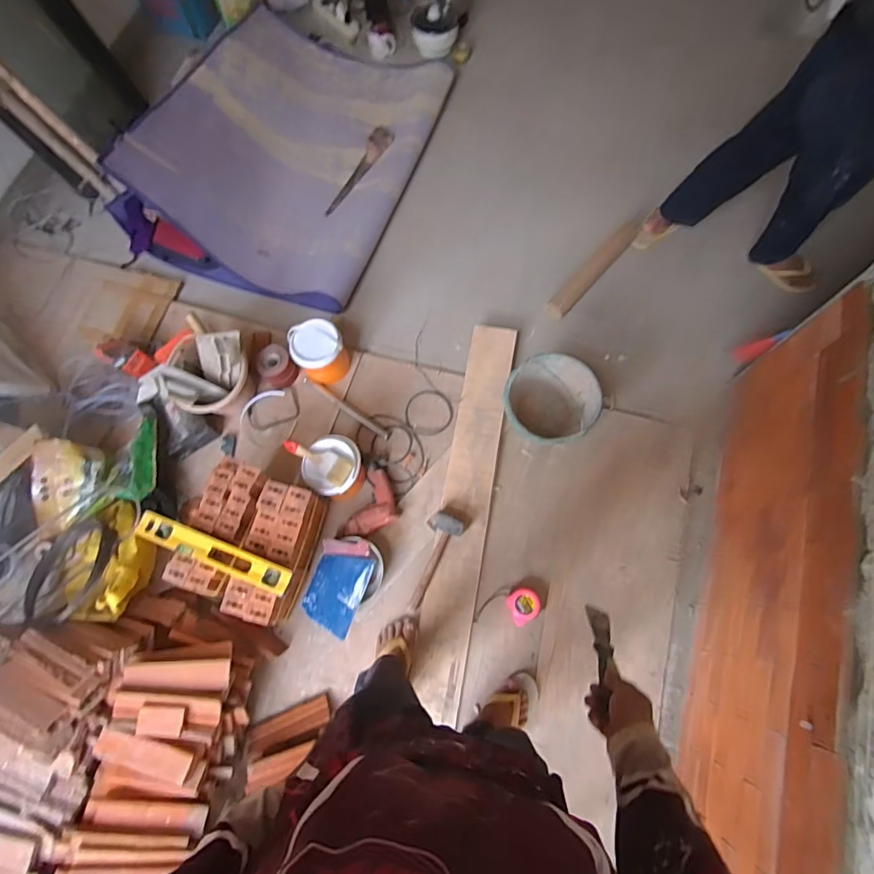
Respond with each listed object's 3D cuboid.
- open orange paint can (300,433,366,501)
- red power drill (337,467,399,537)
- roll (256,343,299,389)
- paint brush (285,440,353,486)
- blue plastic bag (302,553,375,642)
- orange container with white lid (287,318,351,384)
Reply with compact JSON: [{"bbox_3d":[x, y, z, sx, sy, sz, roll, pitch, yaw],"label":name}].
[{"bbox_3d":[-0.294,0.098,1.436,0.158,0.177,0.164,-1,72,3],"label":"open orange paint can"},{"bbox_3d":[-0.188,0.209,1.448,0.150,0.072,0.233,23,75,9],"label":"red power drill"},{"bbox_3d":[-0.525,-0.228,1.587,0.111,0.096,0.121,-1,73,2],"label":"roll"},{"bbox_3d":[-0.341,0.058,1.370,0.213,0.026,0.069,29,76,12],"label":"paint brush"},{"bbox_3d":[-0.279,0.423,1.340,0.147,0.023,0.207,20,75,8],"label":"blue plastic bag"},{"bbox_3d":[-0.377,-0.274,1.565,0.154,0.169,0.152,-1,73,2],"label":"orange container with white lid"}]

